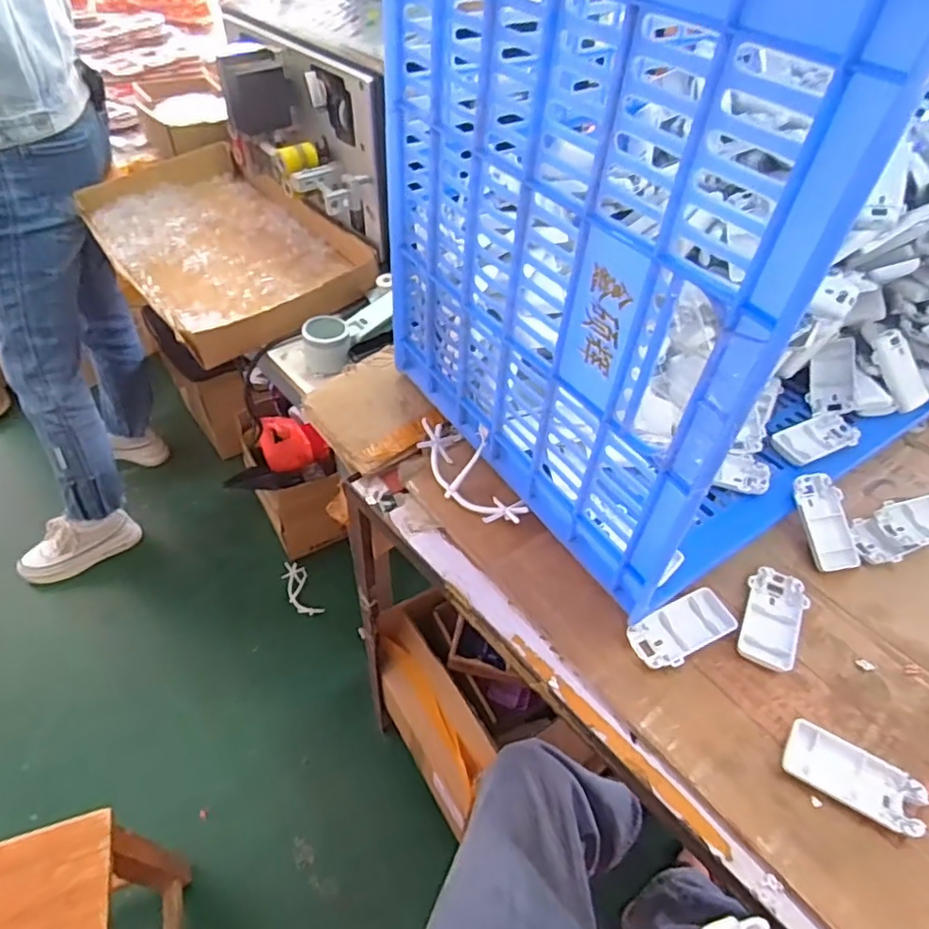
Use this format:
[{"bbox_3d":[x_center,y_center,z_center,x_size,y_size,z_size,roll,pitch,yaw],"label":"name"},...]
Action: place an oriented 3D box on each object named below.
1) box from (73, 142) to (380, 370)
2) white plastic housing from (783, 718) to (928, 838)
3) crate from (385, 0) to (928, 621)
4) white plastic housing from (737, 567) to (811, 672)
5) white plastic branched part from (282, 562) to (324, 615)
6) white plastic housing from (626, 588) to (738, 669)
[{"bbox_3d":[-0.389,-0.362,0.975,0.310,0.055,0.558,-28,54,-27],"label":"box"},{"bbox_3d":[0.298,0.240,0.468,0.094,0.014,0.045,29,52,22],"label":"white plastic housing"},{"bbox_3d":[0.316,-0.255,0.619,0.662,0.470,0.410,-24,52,-23],"label":"crate"},{"bbox_3d":[0.281,0.138,0.556,0.048,0.018,0.096,23,50,17],"label":"white plastic housing"},{"bbox_3d":[-0.363,0.276,1.350,0.054,0.031,0.143,-21,51,-22],"label":"white plastic branched part"},{"bbox_3d":[0.195,0.148,0.550,0.093,0.019,0.049,-21,51,-22],"label":"white plastic housing"}]

